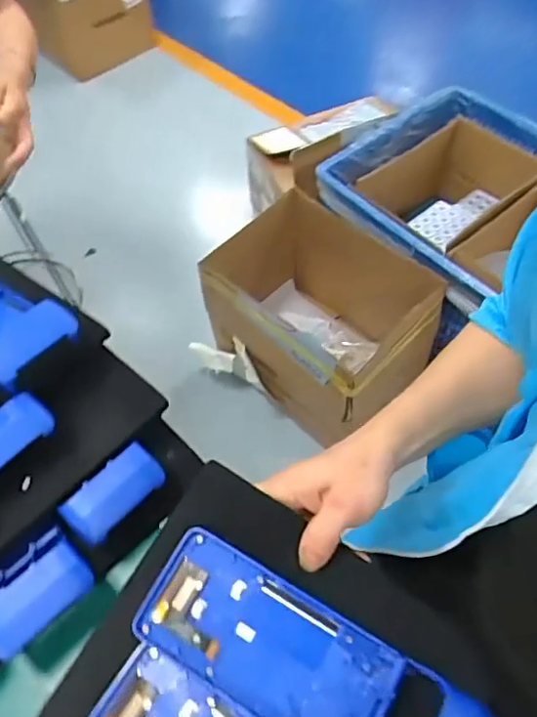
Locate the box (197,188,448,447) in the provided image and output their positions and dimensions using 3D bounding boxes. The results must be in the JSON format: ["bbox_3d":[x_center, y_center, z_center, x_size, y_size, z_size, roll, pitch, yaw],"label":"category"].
[{"bbox_3d":[0.102,-0.081,1.262,0.337,0.347,0.446,-37,63,-20],"label":"box"}]

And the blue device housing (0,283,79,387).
[{"bbox_3d":[-0.263,-0.037,0.533,0.215,0.026,0.081,20,56,44],"label":"blue device housing"}]

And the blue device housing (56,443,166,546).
[{"bbox_3d":[-0.125,0.108,0.459,0.042,0.014,0.080,38,66,24],"label":"blue device housing"}]

